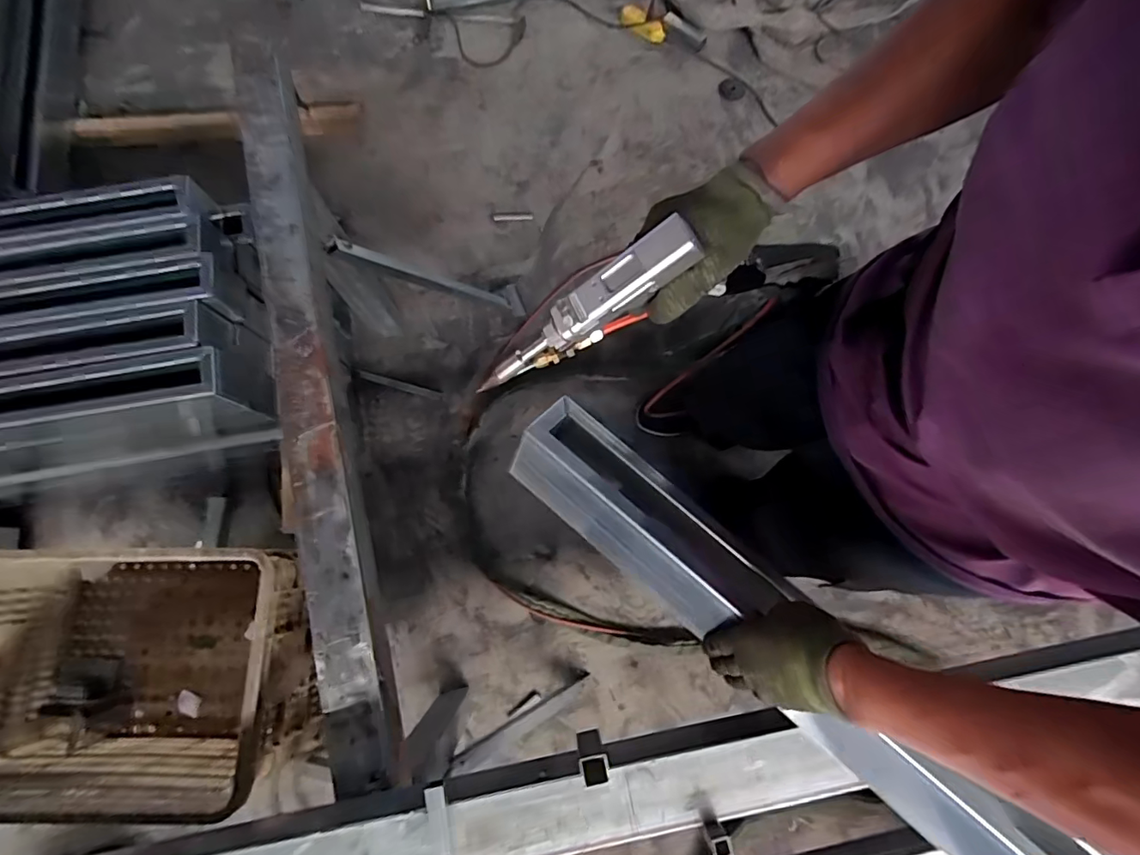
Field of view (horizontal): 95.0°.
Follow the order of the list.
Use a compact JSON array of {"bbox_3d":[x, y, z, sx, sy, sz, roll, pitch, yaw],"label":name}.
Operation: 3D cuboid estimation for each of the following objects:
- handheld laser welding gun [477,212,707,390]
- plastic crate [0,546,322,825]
[{"bbox_3d":[0.016,-0.097,0.473,0.229,0.055,0.045,-33,77,30],"label":"handheld laser welding gun"},{"bbox_3d":[-0.703,0.383,0.865,0.520,0.293,0.349,0,77,0],"label":"plastic crate"}]

